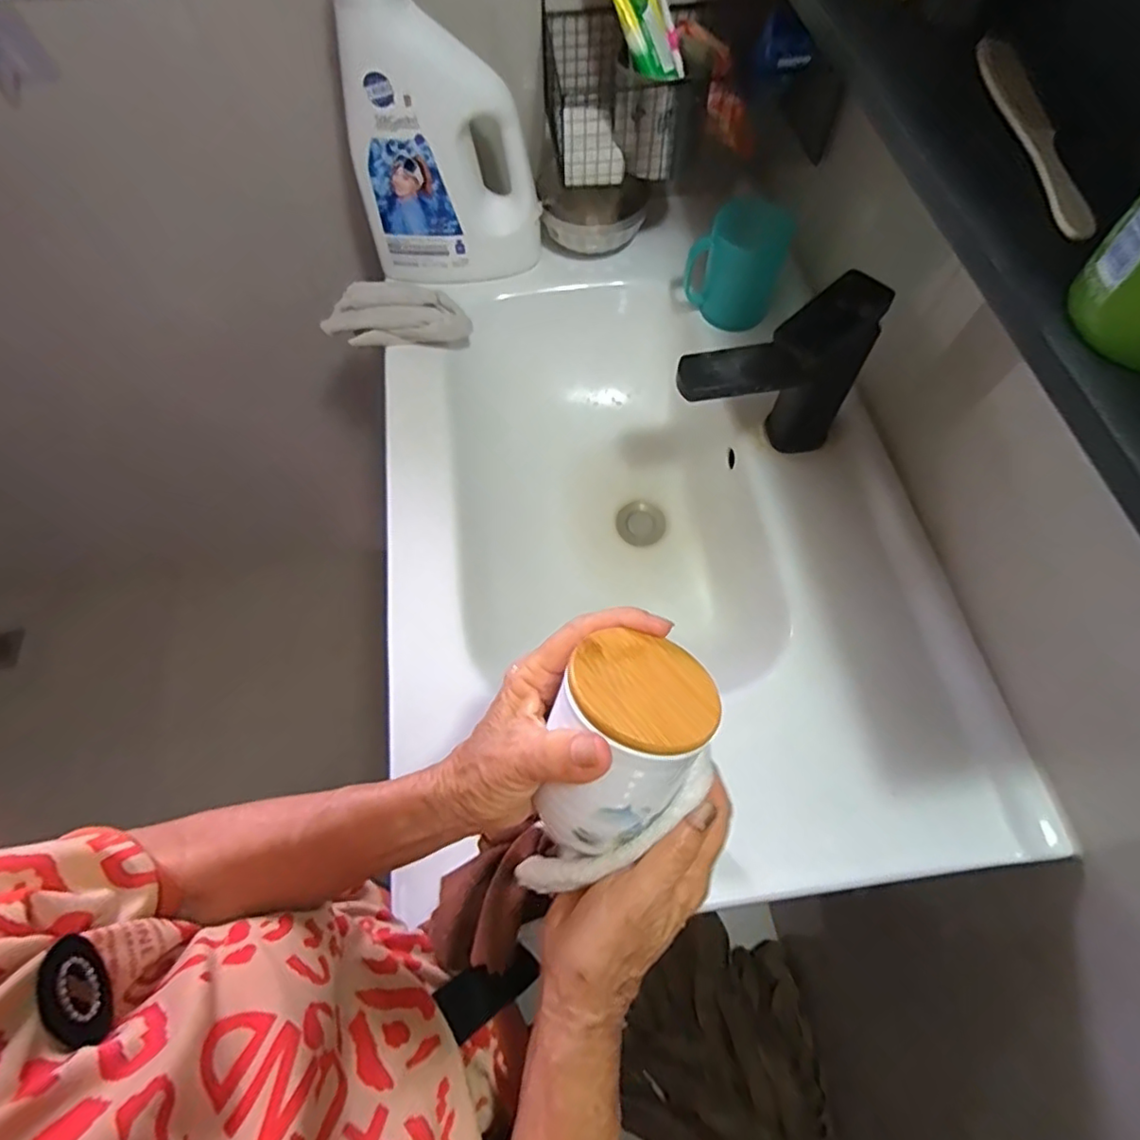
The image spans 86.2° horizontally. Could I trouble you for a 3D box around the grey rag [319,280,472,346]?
[{"bbox_3d":[-0.189,-0.284,0.669,0.160,0.042,0.082,13,64,6],"label":"grey rag"}]

